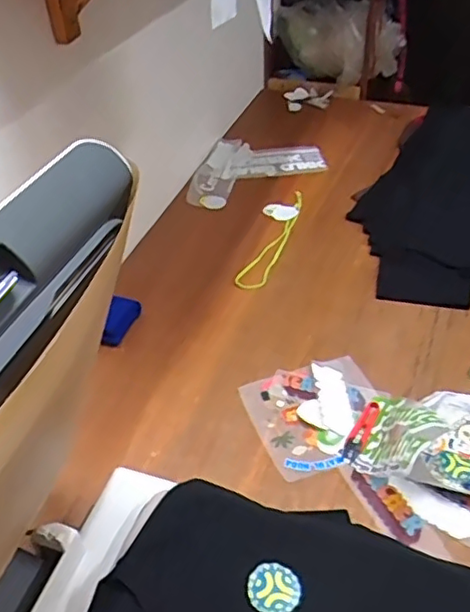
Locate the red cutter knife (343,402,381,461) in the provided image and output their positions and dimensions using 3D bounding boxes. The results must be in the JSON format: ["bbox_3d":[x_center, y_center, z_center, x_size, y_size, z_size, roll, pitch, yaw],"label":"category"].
[{"bbox_3d":[0.194,0.194,0.946,0.027,0.016,0.113,21,47,25],"label":"red cutter knife"}]

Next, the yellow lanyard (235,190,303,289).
[{"bbox_3d":[0.083,-0.162,1.317,0.081,0.021,0.354,8,43,13],"label":"yellow lanyard"}]

